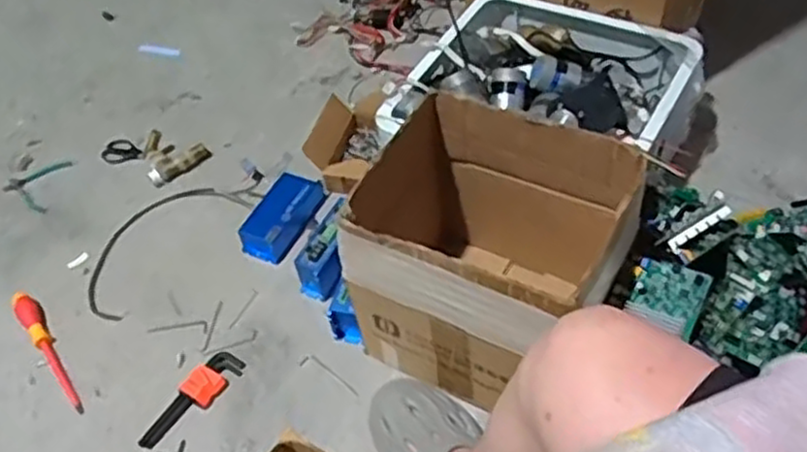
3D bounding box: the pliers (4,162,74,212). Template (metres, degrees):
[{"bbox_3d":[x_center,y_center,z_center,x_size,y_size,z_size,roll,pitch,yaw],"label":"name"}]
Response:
[{"bbox_3d":[-0.673,-0.074,1.361,0.109,0.011,0.113,5,53,9],"label":"pliers"}]

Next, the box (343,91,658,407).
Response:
[{"bbox_3d":[0.120,0.049,0.979,0.292,0.302,0.252,20,57,20],"label":"box"}]

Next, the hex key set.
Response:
[{"bbox_3d":[-0.302,0.242,1.060,0.056,0.019,0.171,33,63,27],"label":"hex key set"}]

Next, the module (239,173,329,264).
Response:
[{"bbox_3d":[-0.201,-0.019,1.234,0.078,0.038,0.162,19,57,19],"label":"module"}]

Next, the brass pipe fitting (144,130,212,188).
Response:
[{"bbox_3d":[-0.422,-0.132,1.350,0.109,0.030,0.106,-36,58,-20],"label":"brass pipe fitting"}]

